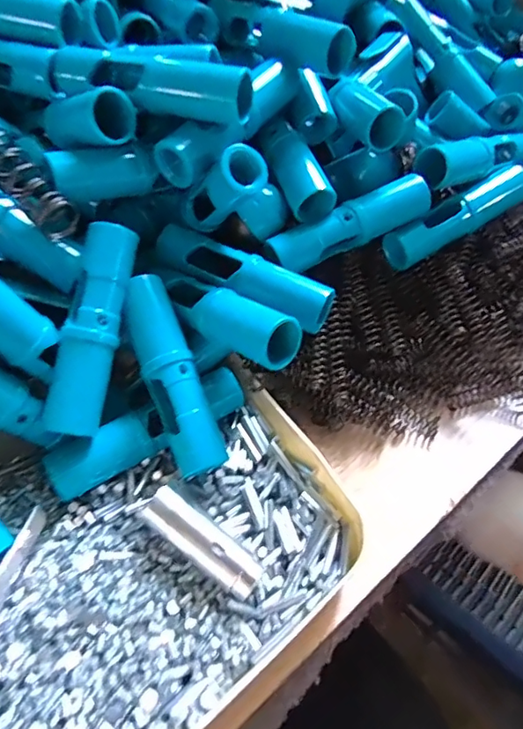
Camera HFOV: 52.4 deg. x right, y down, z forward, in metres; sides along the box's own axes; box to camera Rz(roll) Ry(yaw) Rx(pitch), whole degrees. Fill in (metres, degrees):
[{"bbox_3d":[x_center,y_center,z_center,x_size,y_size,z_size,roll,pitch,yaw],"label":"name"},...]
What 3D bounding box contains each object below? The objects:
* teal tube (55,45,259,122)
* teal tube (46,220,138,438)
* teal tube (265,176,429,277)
[{"bbox_3d":[-0.065,-0.167,0.314,0.118,0.027,0.031,18,52,19],"label":"teal tube"},{"bbox_3d":[-0.095,-0.021,0.301,0.024,0.021,0.120,10,85,12],"label":"teal tube"},{"bbox_3d":[0.060,-0.098,0.360,0.118,0.026,0.027,-25,52,-17],"label":"teal tube"}]

